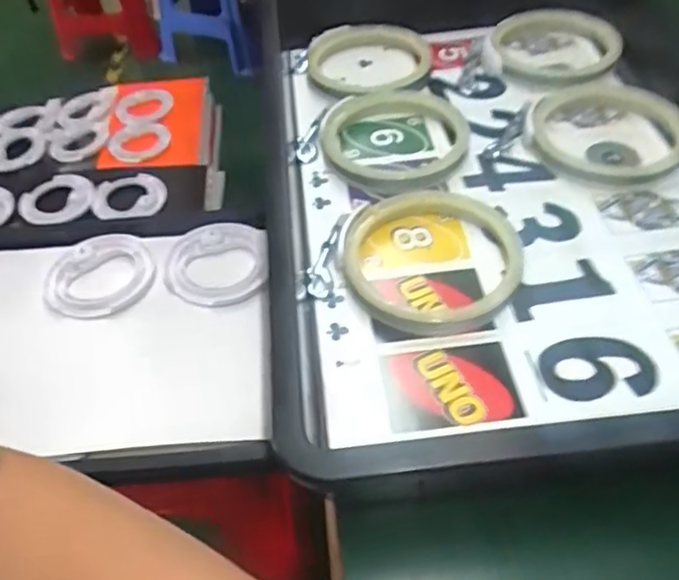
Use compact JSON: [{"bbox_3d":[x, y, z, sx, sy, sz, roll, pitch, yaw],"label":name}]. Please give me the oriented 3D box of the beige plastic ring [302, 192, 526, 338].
[{"bbox_3d":[0.063,-0.031,0.453,0.136,0.022,0.135,-3,49,3],"label":"beige plastic ring"}]

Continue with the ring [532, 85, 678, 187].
[{"bbox_3d":[0.222,-0.136,0.522,0.120,0.022,0.126,0,49,5],"label":"ring"}]

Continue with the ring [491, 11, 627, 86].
[{"bbox_3d":[0.213,-0.243,0.622,0.119,0.022,0.140,0,49,6],"label":"ring"}]

